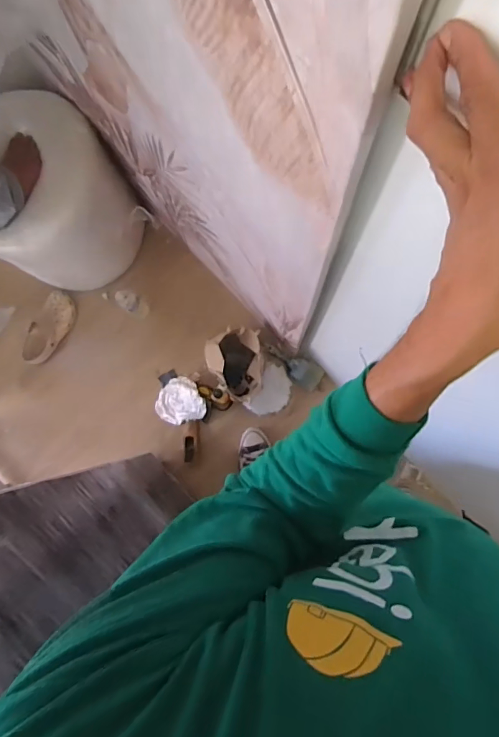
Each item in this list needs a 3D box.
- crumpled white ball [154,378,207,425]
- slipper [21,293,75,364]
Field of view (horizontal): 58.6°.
[{"bbox_3d":[-0.229,0.113,1.445,0.155,0.053,0.150,0,84,3],"label":"crumpled white ball"},{"bbox_3d":[-0.707,-0.139,1.577,0.112,0.076,0.274,32,86,6],"label":"slipper"}]

